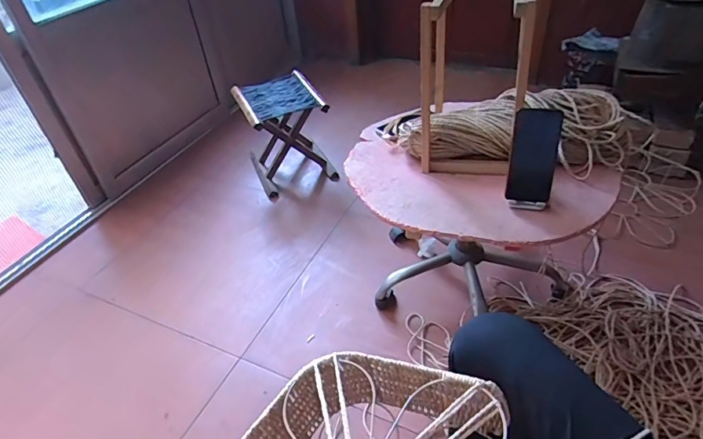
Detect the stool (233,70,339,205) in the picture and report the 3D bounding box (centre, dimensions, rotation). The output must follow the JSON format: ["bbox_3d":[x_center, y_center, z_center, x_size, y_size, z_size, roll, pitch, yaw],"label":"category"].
[{"bbox_3d":[-0.233,-0.308,1.596,0.268,0.292,0.280,-17,42,-13],"label":"stool"}]

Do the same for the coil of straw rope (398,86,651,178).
[{"bbox_3d":[0.341,-0.189,0.935,0.494,0.114,0.173,8,42,16],"label":"coil of straw rope"}]

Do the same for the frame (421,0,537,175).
[{"bbox_3d":[0.243,-0.280,0.890,0.189,0.348,0.198,8,42,15],"label":"frame"}]

